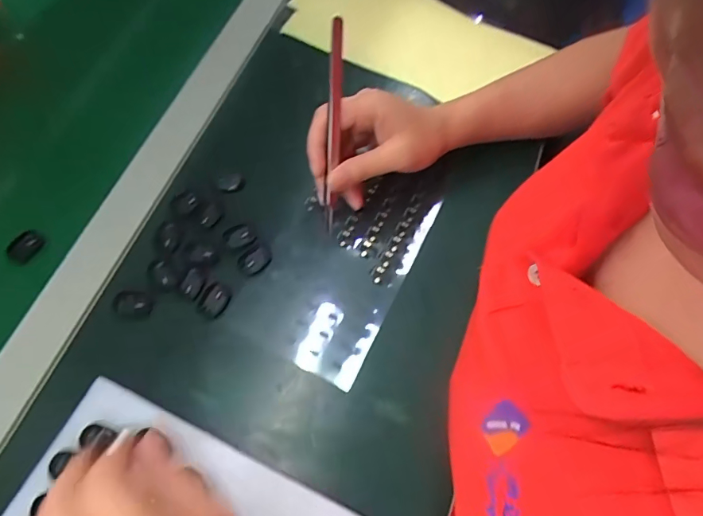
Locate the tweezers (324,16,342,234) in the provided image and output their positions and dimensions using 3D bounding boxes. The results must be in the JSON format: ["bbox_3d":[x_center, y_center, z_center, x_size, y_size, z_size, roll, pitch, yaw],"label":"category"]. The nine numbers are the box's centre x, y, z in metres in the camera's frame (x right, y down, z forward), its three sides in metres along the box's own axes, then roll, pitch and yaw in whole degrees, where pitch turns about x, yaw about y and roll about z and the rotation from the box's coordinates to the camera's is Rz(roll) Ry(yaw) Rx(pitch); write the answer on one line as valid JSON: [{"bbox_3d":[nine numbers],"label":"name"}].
[{"bbox_3d":[-0.014,-0.091,0.341,0.008,0.157,0.019,2,29,-2],"label":"tweezers"}]

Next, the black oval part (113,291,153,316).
[{"bbox_3d":[-0.170,0.035,0.353,0.029,0.004,0.018,3,64,-2],"label":"black oval part"}]

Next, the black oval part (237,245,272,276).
[{"bbox_3d":[-0.079,0.002,0.369,0.027,0.004,0.021,-36,72,-19],"label":"black oval part"}]

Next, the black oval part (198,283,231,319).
[{"bbox_3d":[-0.108,0.032,0.354,0.022,0.005,0.023,31,66,11],"label":"black oval part"}]

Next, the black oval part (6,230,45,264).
[{"bbox_3d":[-0.274,-0.010,0.381,0.016,0.013,0.029,36,68,13],"label":"black oval part"}]

